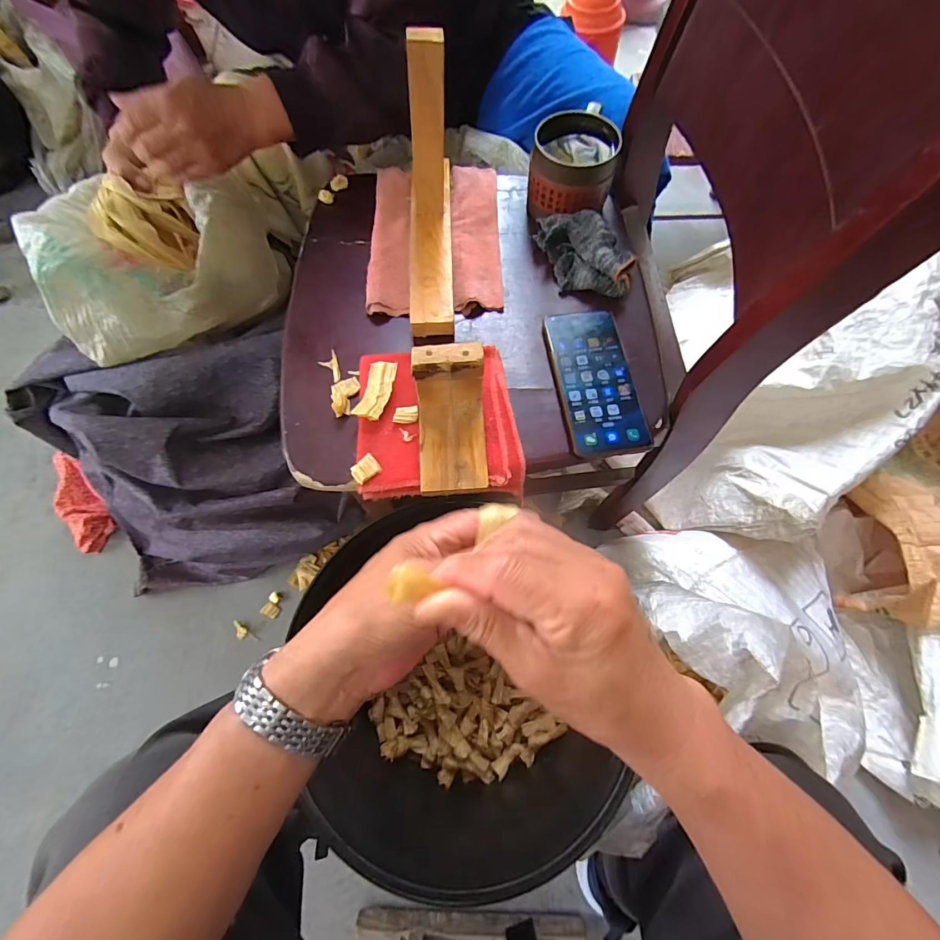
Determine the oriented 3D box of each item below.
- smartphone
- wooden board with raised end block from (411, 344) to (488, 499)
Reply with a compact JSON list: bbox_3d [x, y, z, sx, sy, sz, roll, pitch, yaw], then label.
[{"bbox_3d":[0.125,-0.091,0.431,0.075,0.010,0.162,-8,69,-2],"label":"smartphone"},{"bbox_3d":[-0.016,-0.041,0.374,0.060,0.079,0.108,-3,69,0],"label":"wooden board with raised end block"}]

